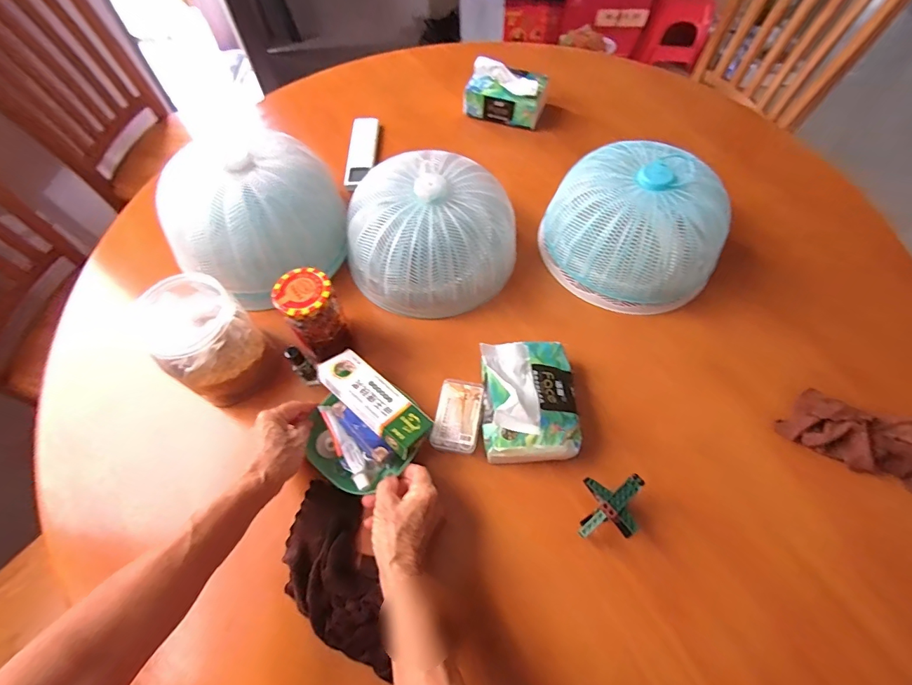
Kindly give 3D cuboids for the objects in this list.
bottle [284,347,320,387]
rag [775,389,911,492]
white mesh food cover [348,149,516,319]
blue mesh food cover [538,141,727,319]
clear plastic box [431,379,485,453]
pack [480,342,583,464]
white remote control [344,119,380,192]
[{"bbox_3d":[-0.189,0.032,0.548,0.019,0.077,0.020,-1,62,2],"label":"bottle"},{"bbox_3d":[0.468,0.111,0.495,0.175,0.048,0.068,27,66,15],"label":"rag"},{"bbox_3d":[-0.030,-0.149,0.610,0.213,0.128,0.205,5,62,5],"label":"white mesh food cover"},{"bbox_3d":[0.242,-0.160,0.604,0.241,0.128,0.204,33,68,18],"label":"blue mesh food cover"},{"bbox_3d":[0.004,0.089,0.529,0.054,0.031,0.083,11,63,8],"label":"clear plastic box"},{"bbox_3d":[0.083,0.068,0.515,0.107,0.076,0.137,-2,62,1],"label":"pack"},{"bbox_3d":[-0.166,-0.333,0.777,0.044,0.014,0.173,0,62,2],"label":"white remote control"}]

